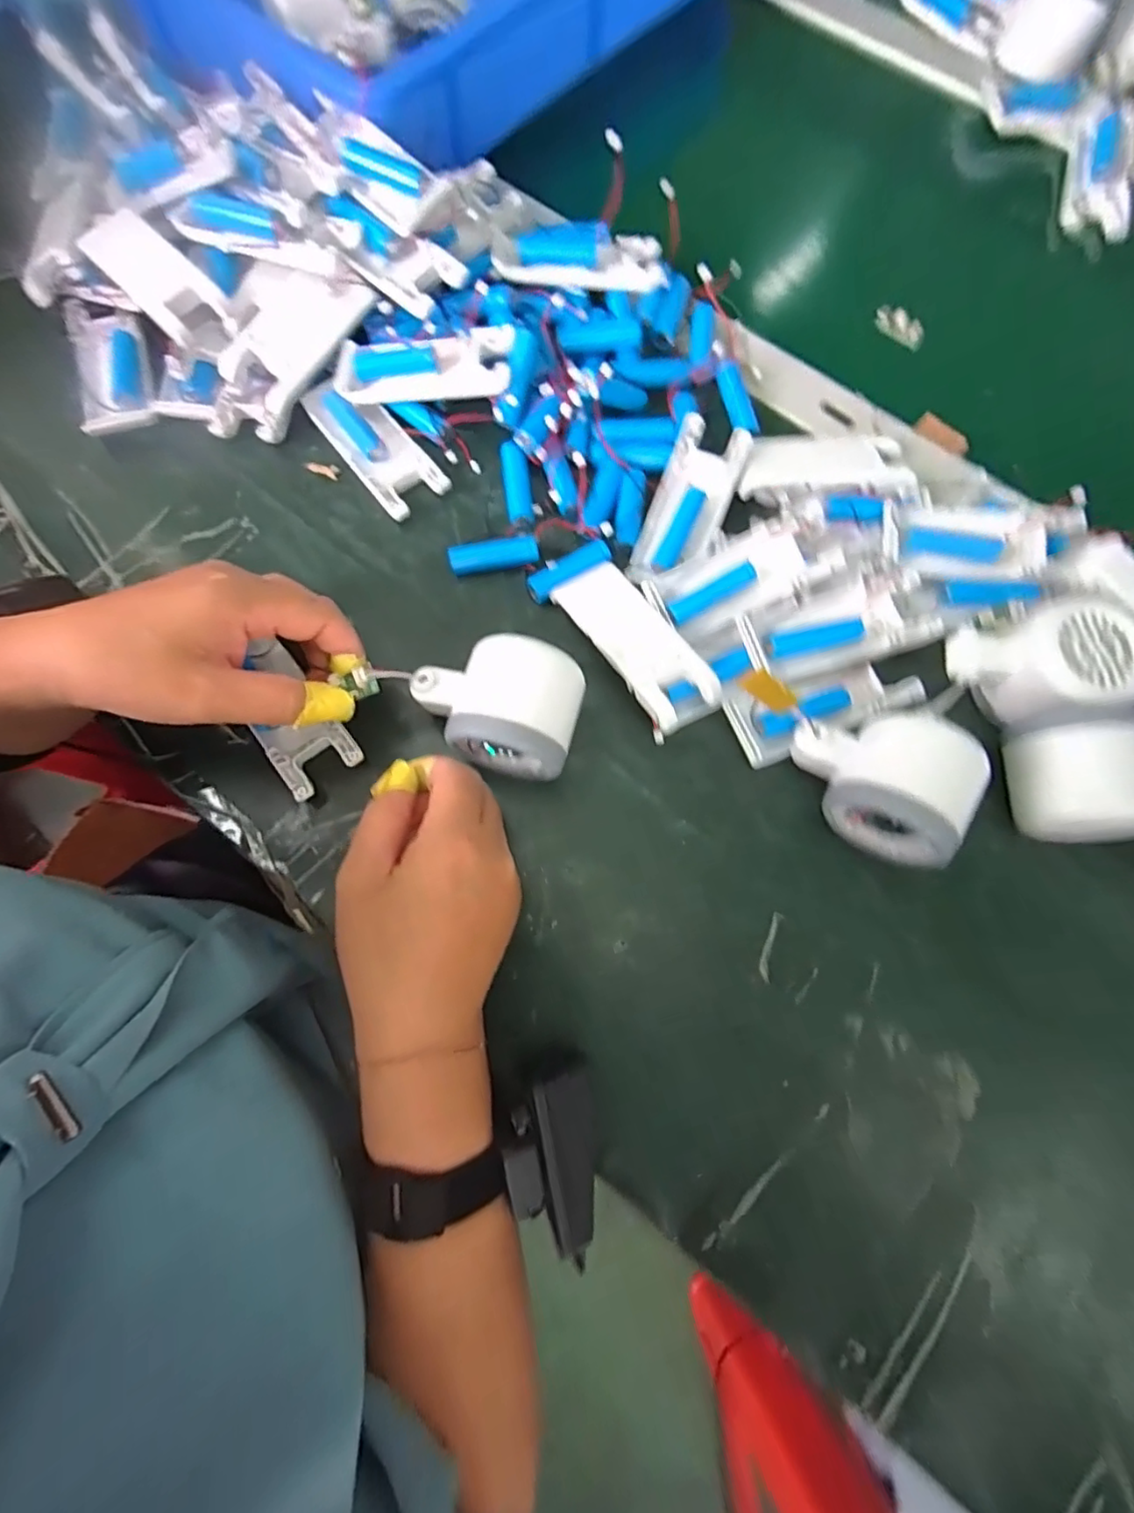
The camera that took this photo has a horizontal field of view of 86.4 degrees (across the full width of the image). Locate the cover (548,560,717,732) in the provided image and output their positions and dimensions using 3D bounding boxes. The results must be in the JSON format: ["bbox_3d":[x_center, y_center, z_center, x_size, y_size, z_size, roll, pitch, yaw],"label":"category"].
[{"bbox_3d":[0.036,-0.062,0.325,0.039,0.020,0.099,-35,79,-9],"label":"cover"}]

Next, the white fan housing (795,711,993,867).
[{"bbox_3d":[0.152,0.011,0.296,0.080,0.050,0.057,27,77,5],"label":"white fan housing"}]

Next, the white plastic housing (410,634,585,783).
[{"bbox_3d":[-0.036,-0.029,0.298,0.085,0.059,0.061,17,76,3],"label":"white plastic housing"}]

